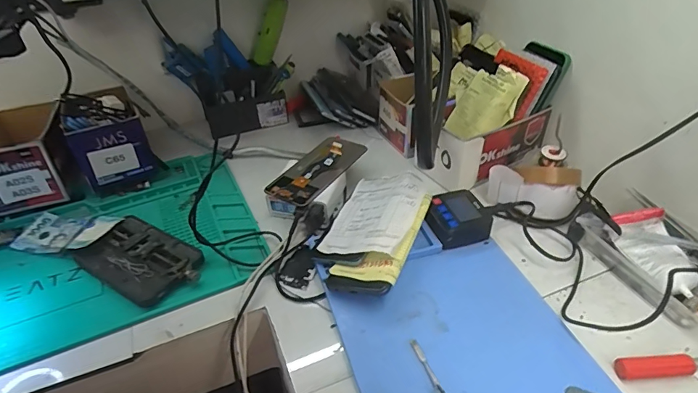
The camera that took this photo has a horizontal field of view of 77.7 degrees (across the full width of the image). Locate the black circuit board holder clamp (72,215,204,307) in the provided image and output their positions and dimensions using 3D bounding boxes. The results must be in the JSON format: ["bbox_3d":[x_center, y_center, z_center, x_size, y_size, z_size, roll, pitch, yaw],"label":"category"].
[{"bbox_3d":[-0.252,0.076,0.529,0.155,0.019,0.088,20,44,27],"label":"black circuit board holder clamp"}]

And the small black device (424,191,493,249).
[{"bbox_3d":[0.135,0.028,0.551,0.081,0.034,0.068,-14,40,-13],"label":"small black device"}]

